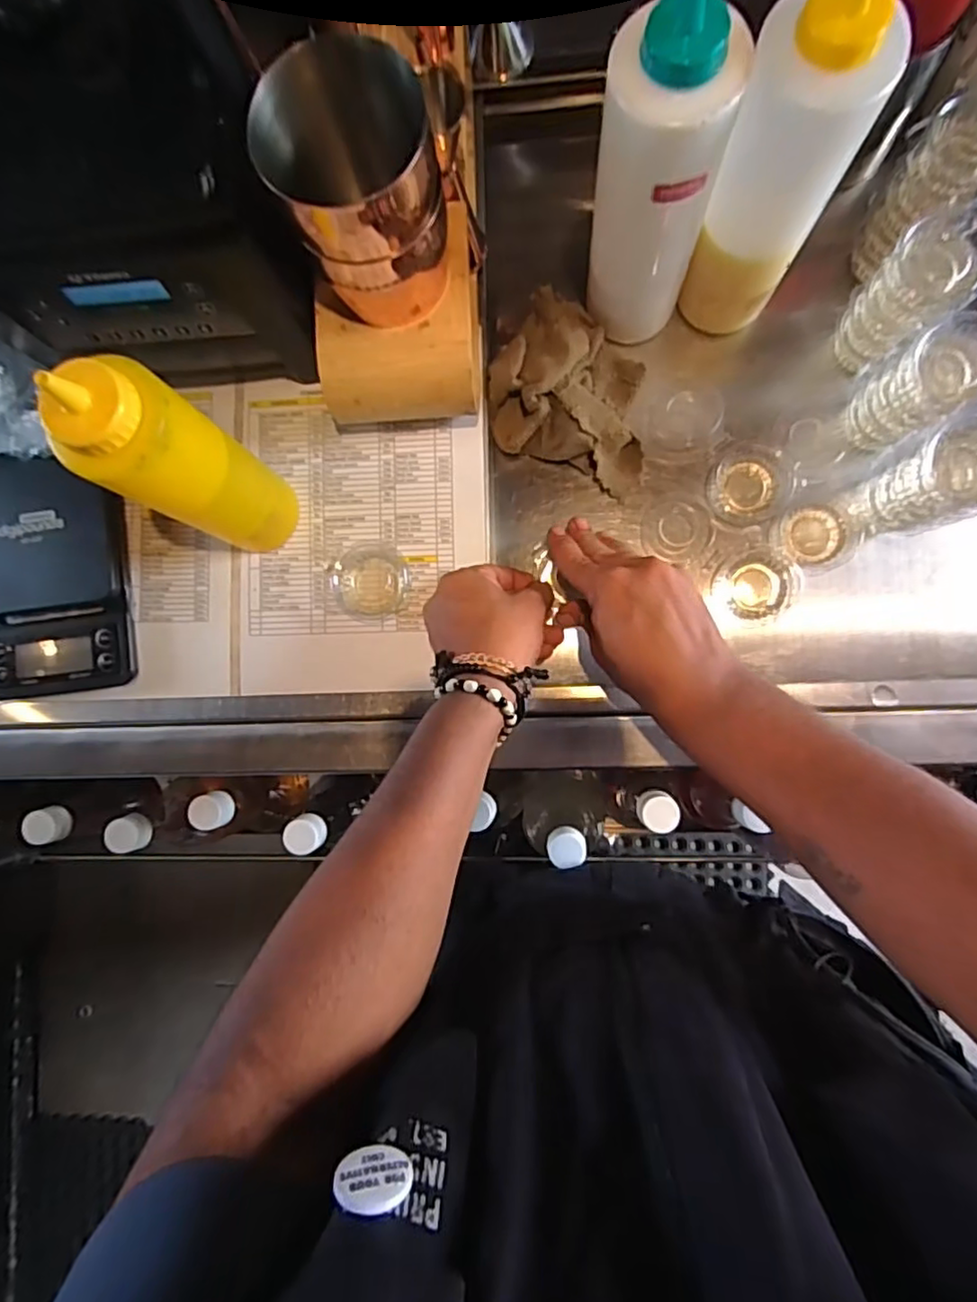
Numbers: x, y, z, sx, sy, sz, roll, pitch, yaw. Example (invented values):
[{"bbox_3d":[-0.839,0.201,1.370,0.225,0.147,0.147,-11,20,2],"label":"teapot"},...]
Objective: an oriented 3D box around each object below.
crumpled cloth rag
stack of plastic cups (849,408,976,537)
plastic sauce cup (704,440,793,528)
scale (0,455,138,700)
[{"bbox_3d":[0.062,-0.200,0.492,0.120,0.035,0.151,1,88,6],"label":"crumpled cloth rag"},{"bbox_3d":[0.294,-0.109,0.426,0.060,0.107,0.059,-17,86,5],"label":"stack of plastic cups"},{"bbox_3d":[0.198,-0.126,0.484,0.055,0.027,0.056,0,88,6],"label":"plastic sauce cup"},{"bbox_3d":[-0.350,-0.061,0.501,0.127,0.028,0.186,-7,87,5],"label":"scale"}]

